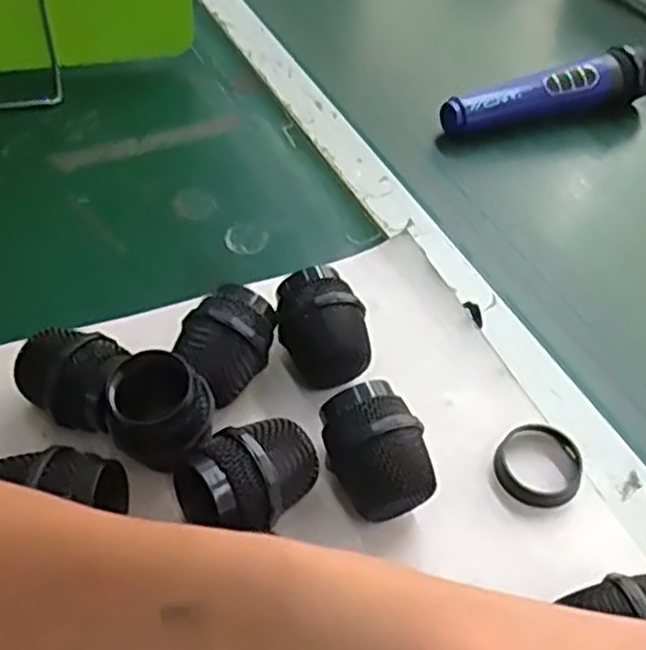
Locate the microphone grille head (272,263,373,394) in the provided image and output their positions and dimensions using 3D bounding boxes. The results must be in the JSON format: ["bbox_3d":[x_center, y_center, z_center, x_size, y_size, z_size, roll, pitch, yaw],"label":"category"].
[{"bbox_3d":[-0.001,0.002,0.412,0.048,0.046,0.054,-5,49,-10],"label":"microphone grille head"}]

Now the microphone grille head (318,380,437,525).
[{"bbox_3d":[0.025,0.062,0.360,0.042,0.048,0.056,-20,54,-21],"label":"microphone grille head"}]

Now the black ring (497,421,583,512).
[{"bbox_3d":[0.112,0.071,0.385,0.042,0.012,0.047,23,51,14],"label":"black ring"}]

